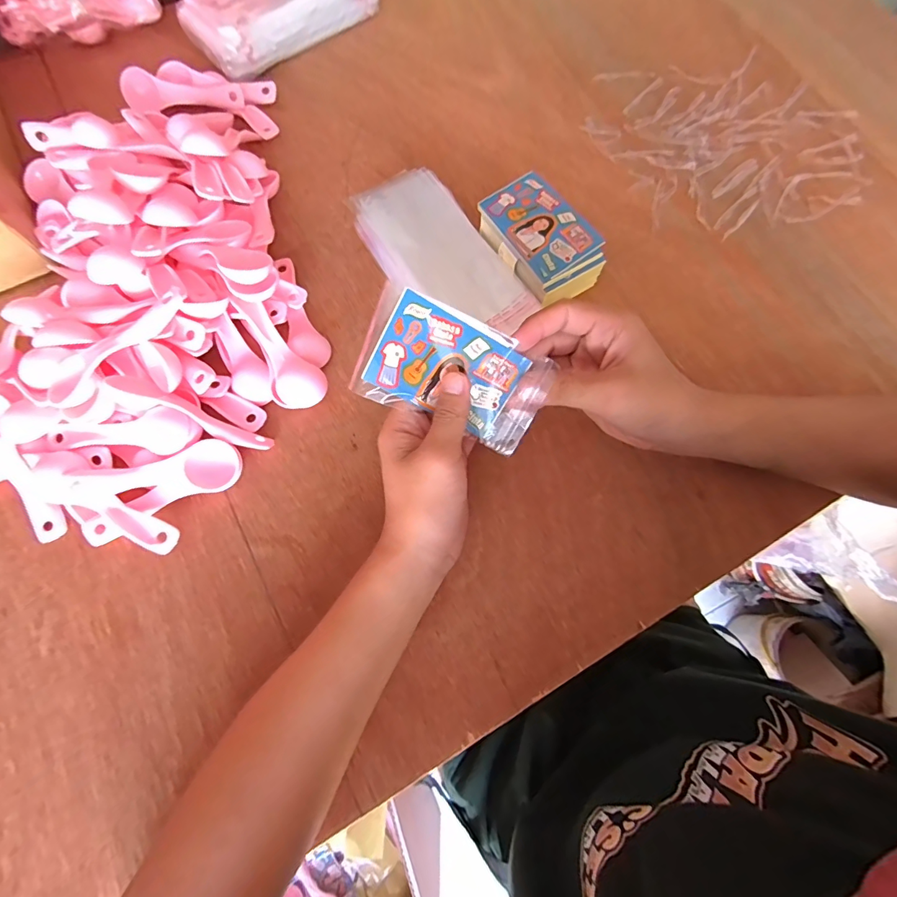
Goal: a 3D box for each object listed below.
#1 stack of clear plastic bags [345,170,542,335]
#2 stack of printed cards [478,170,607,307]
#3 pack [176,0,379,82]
[{"bbox_3d":[-0.008,-0.163,0.365,0.088,0.028,0.176,-28,76,-10],"label":"stack of clear plastic bags"},{"bbox_3d":[0.076,-0.168,0.356,0.067,0.043,0.103,-35,77,-11],"label":"stack of printed cards"},{"bbox_3d":[-0.175,-0.464,0.440,0.204,0.043,0.104,-43,79,-13],"label":"pack"}]

